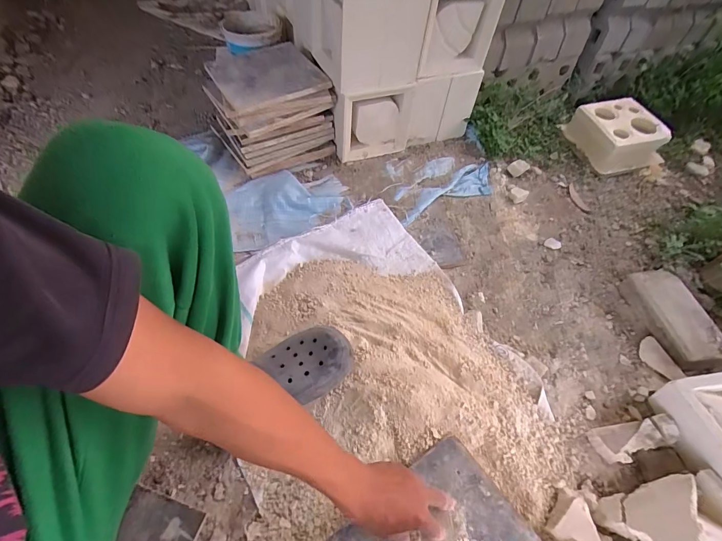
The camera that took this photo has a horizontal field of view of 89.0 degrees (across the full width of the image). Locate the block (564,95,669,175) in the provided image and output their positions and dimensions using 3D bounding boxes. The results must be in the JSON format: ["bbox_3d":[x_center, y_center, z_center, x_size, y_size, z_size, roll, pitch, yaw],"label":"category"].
[{"bbox_3d":[0.806,-0.439,1.177,0.226,0.109,0.246,-17,56,-13],"label":"block"}]

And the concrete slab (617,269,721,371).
[{"bbox_3d":[0.644,0.100,0.773,0.098,0.075,0.217,-4,54,-5],"label":"concrete slab"}]

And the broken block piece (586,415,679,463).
[{"bbox_3d":[0.467,0.292,0.631,0.140,0.049,0.058,-7,54,-7],"label":"broken block piece"}]

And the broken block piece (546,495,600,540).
[{"bbox_3d":[0.302,0.373,0.517,0.057,0.038,0.093,3,54,0],"label":"broken block piece"}]

